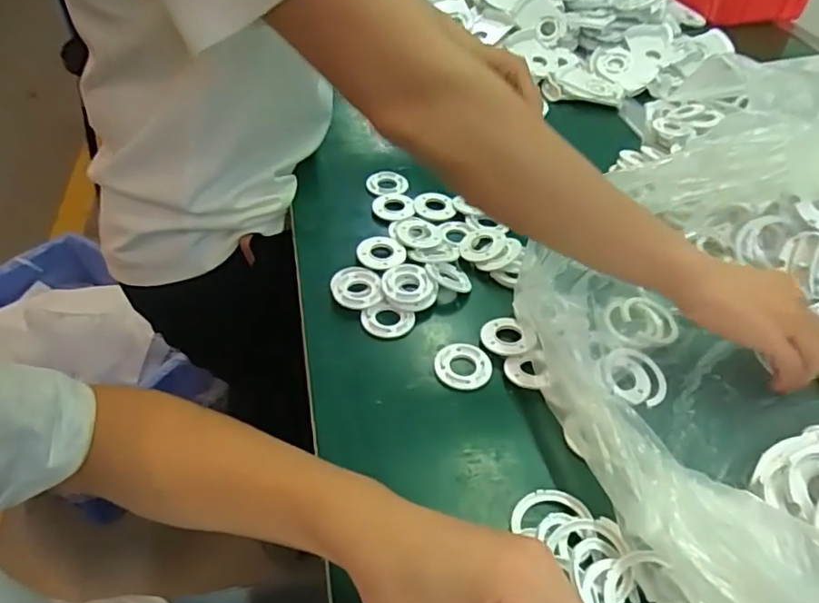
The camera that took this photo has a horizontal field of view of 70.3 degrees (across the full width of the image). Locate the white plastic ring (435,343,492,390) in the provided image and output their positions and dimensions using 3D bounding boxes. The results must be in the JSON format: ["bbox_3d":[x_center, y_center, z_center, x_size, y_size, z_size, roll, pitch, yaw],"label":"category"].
[{"bbox_3d":[0.042,0.049,0.454,0.043,0.004,0.041,2,45,-2],"label":"white plastic ring"}]

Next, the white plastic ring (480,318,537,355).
[{"bbox_3d":[0.080,0.028,0.475,0.042,0.009,0.040,2,45,-2],"label":"white plastic ring"}]

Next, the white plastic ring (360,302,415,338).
[{"bbox_3d":[-0.019,0.016,0.484,0.040,0.007,0.036,23,48,19],"label":"white plastic ring"}]

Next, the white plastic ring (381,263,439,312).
[{"bbox_3d":[0.001,-0.012,0.502,0.047,0.012,0.049,2,45,-2],"label":"white plastic ring"}]

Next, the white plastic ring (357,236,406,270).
[{"bbox_3d":[-0.027,-0.045,0.538,0.043,0.008,0.043,2,45,-2],"label":"white plastic ring"}]

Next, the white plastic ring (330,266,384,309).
[{"bbox_3d":[-0.046,-0.013,0.507,0.042,0.010,0.053,-5,46,-8],"label":"white plastic ring"}]

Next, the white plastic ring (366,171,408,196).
[{"bbox_3d":[-0.024,-0.128,0.626,0.042,0.004,0.044,2,45,-2],"label":"white plastic ring"}]

